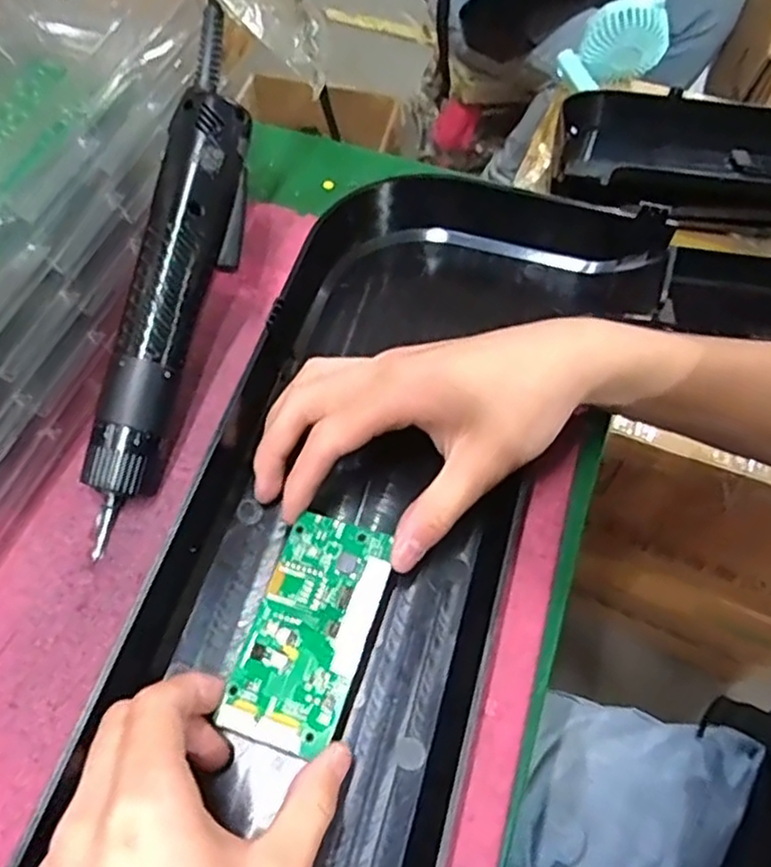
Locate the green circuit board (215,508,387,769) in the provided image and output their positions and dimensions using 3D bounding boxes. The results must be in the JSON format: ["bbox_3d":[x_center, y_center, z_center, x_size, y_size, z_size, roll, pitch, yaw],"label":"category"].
[{"bbox_3d":[-0.031,0.080,0.295,0.049,0.008,0.093,18,61,7],"label":"green circuit board"}]

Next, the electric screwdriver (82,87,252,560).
[{"bbox_3d":[-0.104,-0.055,0.340,0.038,0.032,0.215,14,86,5],"label":"electric screwdriver"}]

